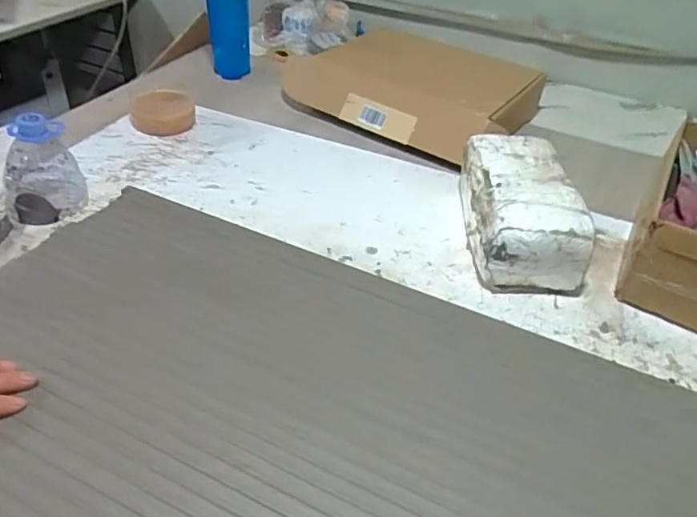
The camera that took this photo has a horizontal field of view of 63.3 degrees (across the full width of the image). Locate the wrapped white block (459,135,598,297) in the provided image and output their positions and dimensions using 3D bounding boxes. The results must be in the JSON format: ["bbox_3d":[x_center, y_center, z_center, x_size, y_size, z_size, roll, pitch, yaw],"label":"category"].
[{"bbox_3d":[0.222,-0.063,0.739,0.126,0.114,0.228,4,39,-1],"label":"wrapped white block"}]

